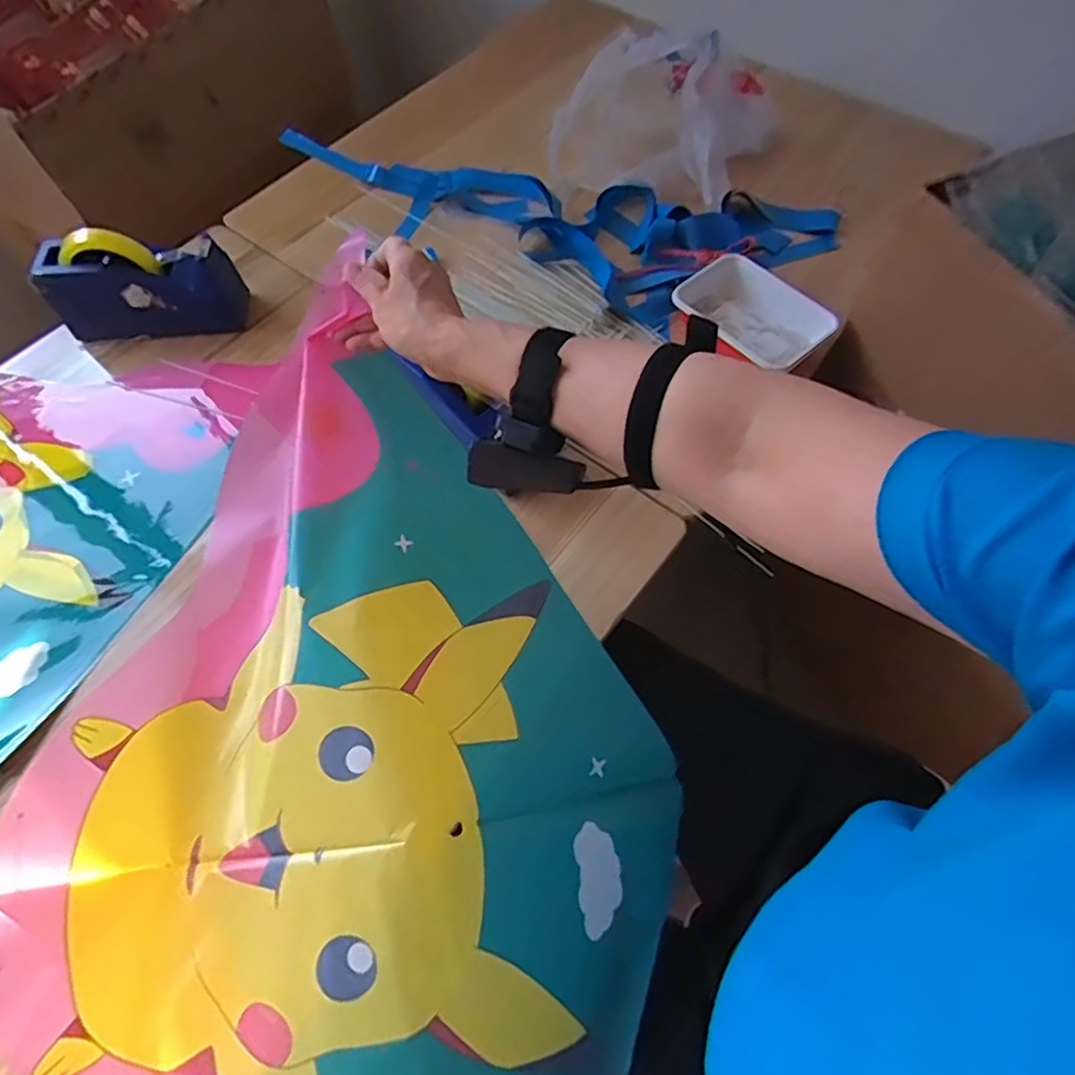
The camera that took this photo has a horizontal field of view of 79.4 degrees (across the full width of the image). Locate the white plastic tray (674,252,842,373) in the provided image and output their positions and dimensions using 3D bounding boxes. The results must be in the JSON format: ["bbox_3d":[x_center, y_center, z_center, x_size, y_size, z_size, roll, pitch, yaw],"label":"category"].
[{"bbox_3d":[0.250,-0.257,0.759,0.111,0.037,0.167,-41,68,-18],"label":"white plastic tray"}]

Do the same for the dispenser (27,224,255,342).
[{"bbox_3d":[-0.459,-0.290,0.755,0.201,0.113,0.064,-10,62,-4],"label":"dispenser"}]

